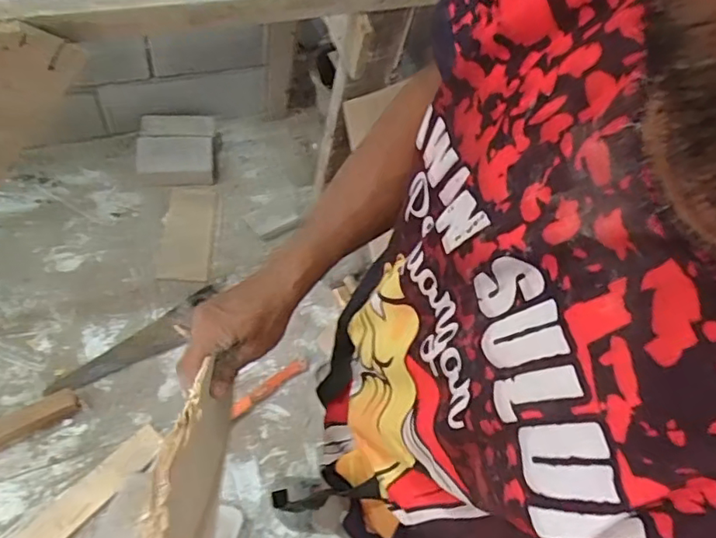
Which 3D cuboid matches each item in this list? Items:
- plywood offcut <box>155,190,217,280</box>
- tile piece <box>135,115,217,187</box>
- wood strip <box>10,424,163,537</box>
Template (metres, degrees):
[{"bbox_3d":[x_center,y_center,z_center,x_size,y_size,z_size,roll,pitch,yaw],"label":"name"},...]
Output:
[{"bbox_3d":[-0.454,-0.101,1.497,0.125,0.011,0.276,9,62,-19],"label":"plywood offcut"},{"bbox_3d":[-0.499,-0.330,1.562,0.213,0.018,0.204,-4,84,-31],"label":"tile piece"},{"bbox_3d":[-0.578,0.482,1.142,0.080,0.022,0.398,41,66,15],"label":"wood strip"}]

